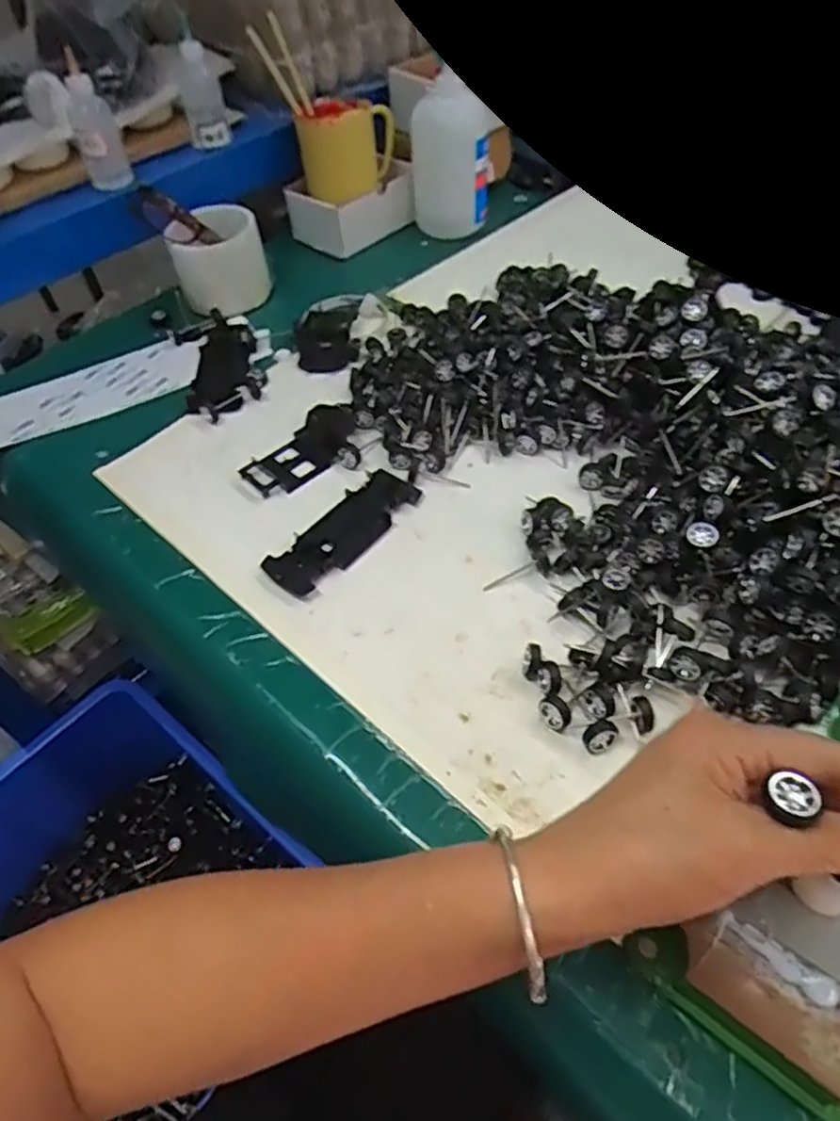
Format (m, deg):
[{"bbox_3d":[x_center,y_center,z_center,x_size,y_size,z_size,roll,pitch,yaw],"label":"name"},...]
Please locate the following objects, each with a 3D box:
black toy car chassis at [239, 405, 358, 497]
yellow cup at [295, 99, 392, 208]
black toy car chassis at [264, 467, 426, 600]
[{"bbox_3d":[-0.090,-0.088,0.541,0.048,0.013,0.101,34,61,27],"label":"black toy car chassis"},{"bbox_3d":[-0.079,-0.448,0.747,0.075,0.079,0.100,15,54,16],"label":"yellow cup"},{"bbox_3d":[-0.054,-0.022,0.492,0.046,0.007,0.122,33,60,27],"label":"black toy car chassis"}]

